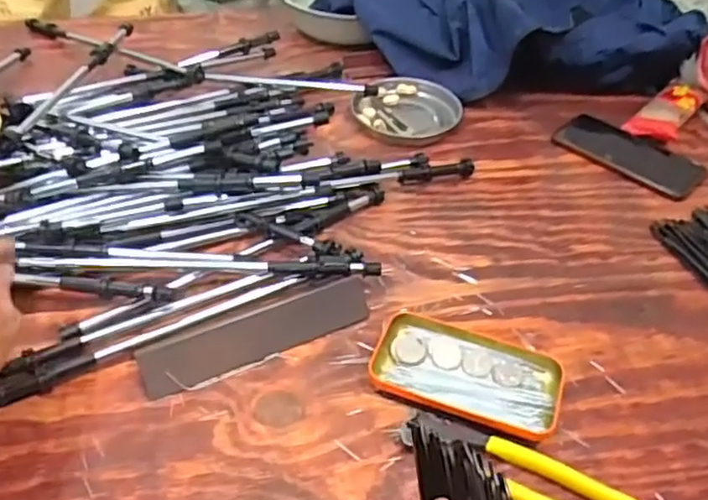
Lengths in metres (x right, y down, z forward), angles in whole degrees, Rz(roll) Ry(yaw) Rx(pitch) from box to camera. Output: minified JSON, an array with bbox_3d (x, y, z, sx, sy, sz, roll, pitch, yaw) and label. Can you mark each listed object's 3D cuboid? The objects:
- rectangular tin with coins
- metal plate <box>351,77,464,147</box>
[{"bbox_3d":[0.089,0.094,0.508,0.141,0.018,0.088,15,44,13],"label":"rectangular tin with coins"},{"bbox_3d":[0.062,-0.173,0.790,0.121,0.022,0.110,1,42,-1],"label":"metal plate"}]

